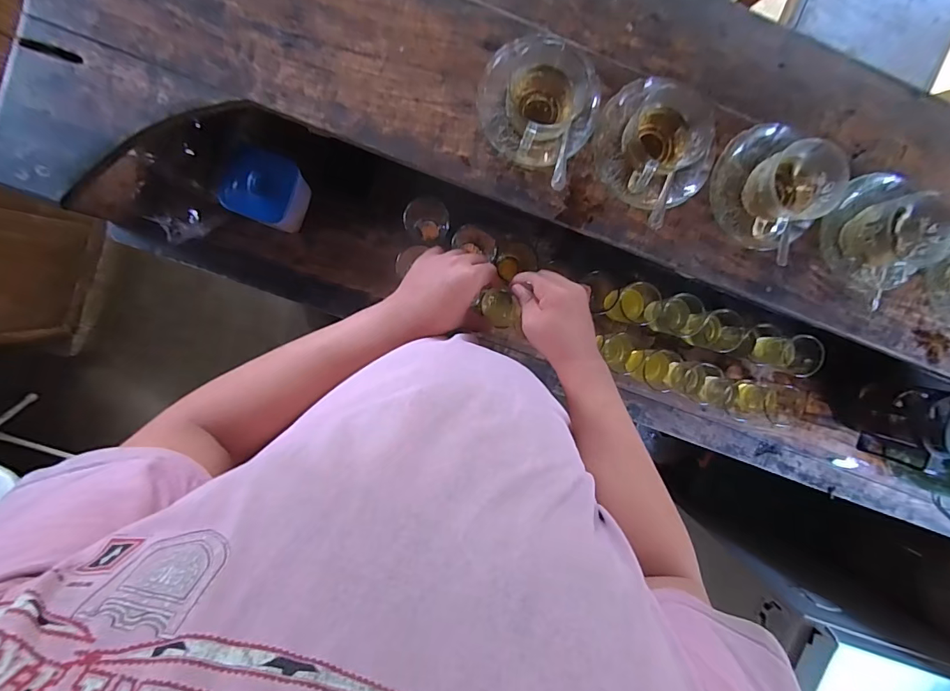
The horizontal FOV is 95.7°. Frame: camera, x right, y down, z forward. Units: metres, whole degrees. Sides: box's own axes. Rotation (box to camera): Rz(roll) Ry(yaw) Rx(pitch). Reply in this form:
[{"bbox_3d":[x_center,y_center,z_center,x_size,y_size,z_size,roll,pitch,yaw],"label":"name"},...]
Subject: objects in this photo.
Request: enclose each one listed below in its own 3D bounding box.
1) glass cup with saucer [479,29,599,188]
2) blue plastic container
[{"bbox_3d":[0.076,-0.281,0.480,0.140,0.064,0.142,0,96,-3],"label":"glass cup with saucer"},{"bbox_3d":[-0.284,-0.212,0.582,0.096,0.086,0.091,19,95,-5],"label":"blue plastic container"}]

